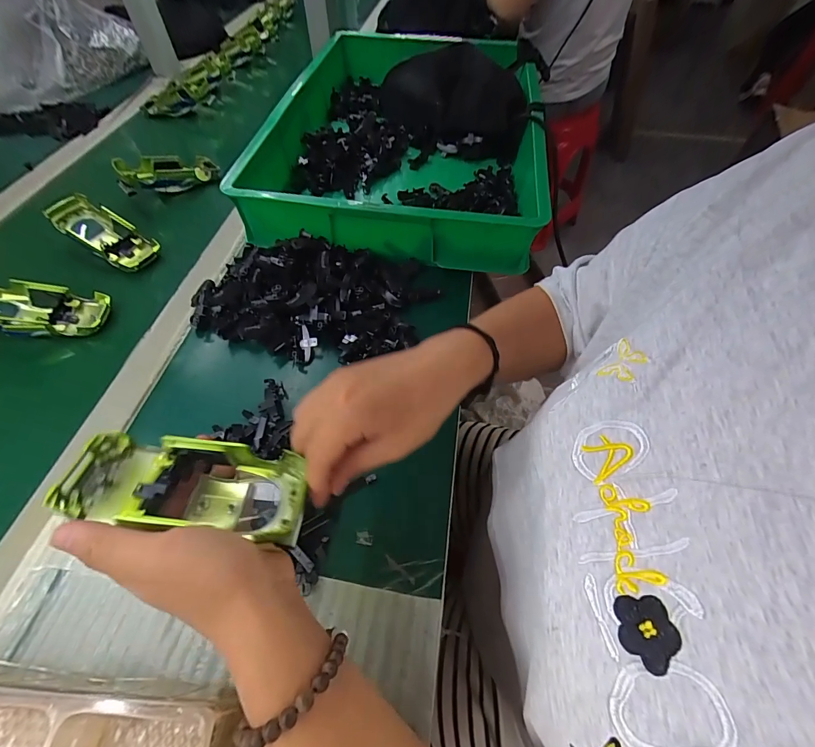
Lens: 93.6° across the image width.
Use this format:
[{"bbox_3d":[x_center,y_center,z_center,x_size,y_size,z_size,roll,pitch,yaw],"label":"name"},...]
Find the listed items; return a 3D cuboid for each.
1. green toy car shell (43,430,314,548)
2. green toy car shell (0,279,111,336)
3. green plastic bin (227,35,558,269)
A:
[{"bbox_3d":[-0.130,0.070,0.235,0.131,0.033,0.051,8,54,-7],"label":"green toy car shell"},{"bbox_3d":[-0.401,-0.066,0.406,0.140,0.031,0.059,7,53,-13],"label":"green toy car shell"},{"bbox_3d":[0.003,-0.387,0.586,0.360,0.099,0.575,8,57,4],"label":"green plastic bin"}]

